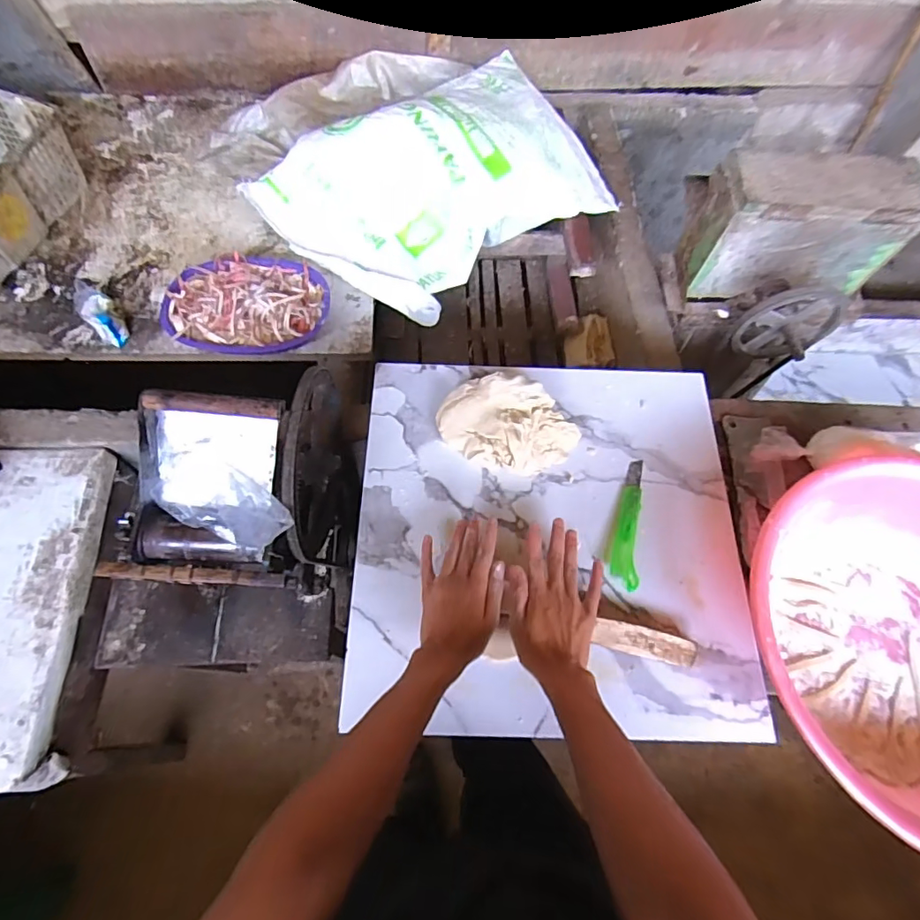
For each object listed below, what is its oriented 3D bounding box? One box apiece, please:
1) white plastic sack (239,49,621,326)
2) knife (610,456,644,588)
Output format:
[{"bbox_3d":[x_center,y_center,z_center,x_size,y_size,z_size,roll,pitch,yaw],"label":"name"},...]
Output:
[{"bbox_3d":[-0.034,-0.581,1.095,0.680,0.175,0.432,-37,74,-18],"label":"white plastic sack"},{"bbox_3d":[0.225,0.079,0.699,0.032,0.016,0.183,14,66,2],"label":"knife"}]

